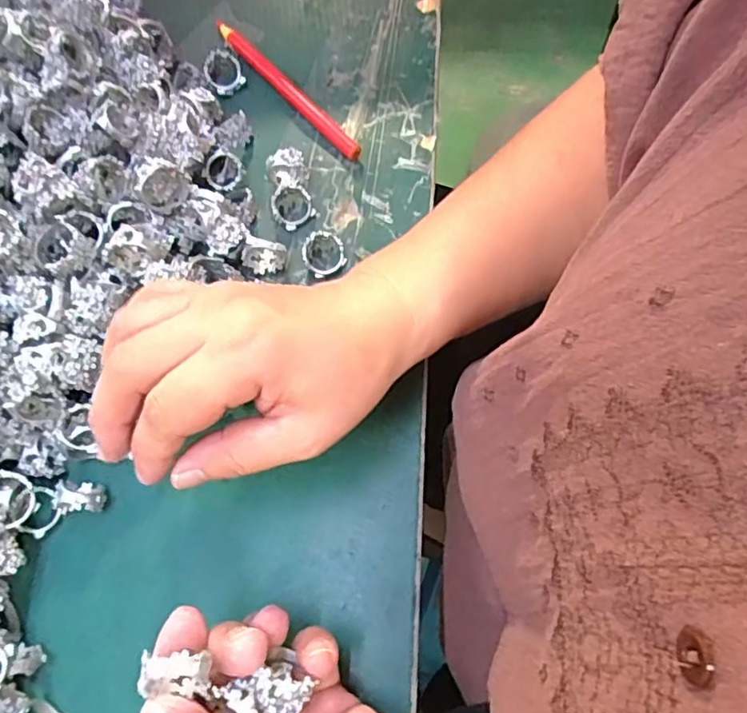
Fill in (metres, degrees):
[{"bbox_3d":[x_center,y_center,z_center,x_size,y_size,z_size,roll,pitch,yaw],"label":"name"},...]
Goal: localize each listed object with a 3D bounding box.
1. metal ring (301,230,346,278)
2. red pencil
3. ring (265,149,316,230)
[{"bbox_3d":[-0.027,-0.055,0.324,0.023,0.010,0.023,-1,101,-5],"label":"metal ring"},{"bbox_3d":[-0.054,-0.165,0.373,0.011,0.011,0.137,-40,71,-12],"label":"red pencil"},{"bbox_3d":[-0.047,-0.092,0.335,0.023,0.022,0.039,-11,69,-2],"label":"ring"}]

